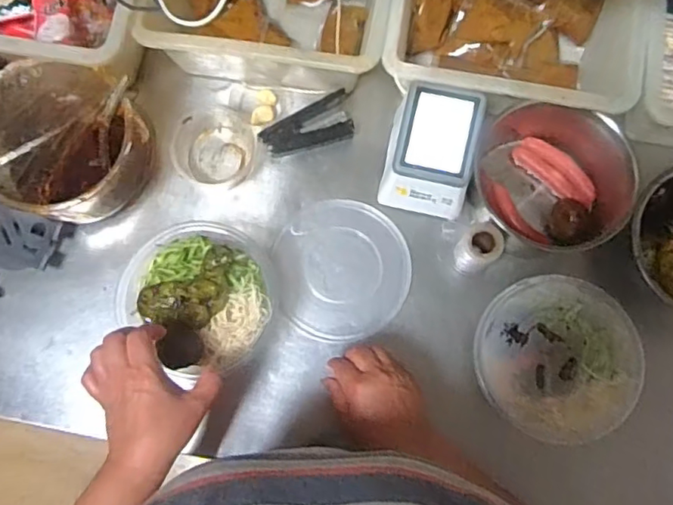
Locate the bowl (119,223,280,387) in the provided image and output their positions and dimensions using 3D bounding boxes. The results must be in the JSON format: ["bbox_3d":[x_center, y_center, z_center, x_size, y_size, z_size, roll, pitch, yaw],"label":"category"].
[{"bbox_3d":[-0.149,0.048,0.633,0.152,0.082,0.165,0,78,0],"label":"bowl"}]

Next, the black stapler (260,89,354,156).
[{"bbox_3d":[-0.036,-0.152,0.698,0.110,0.026,0.054,-20,79,-4],"label":"black stapler"}]

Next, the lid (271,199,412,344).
[{"bbox_3d":[0.005,0.021,0.681,0.159,0.013,0.164,0,78,0],"label":"lid"}]

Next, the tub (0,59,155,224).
[{"bbox_3d":[-0.305,-0.117,0.658,0.166,0.107,0.163,0,78,0],"label":"tub"}]

